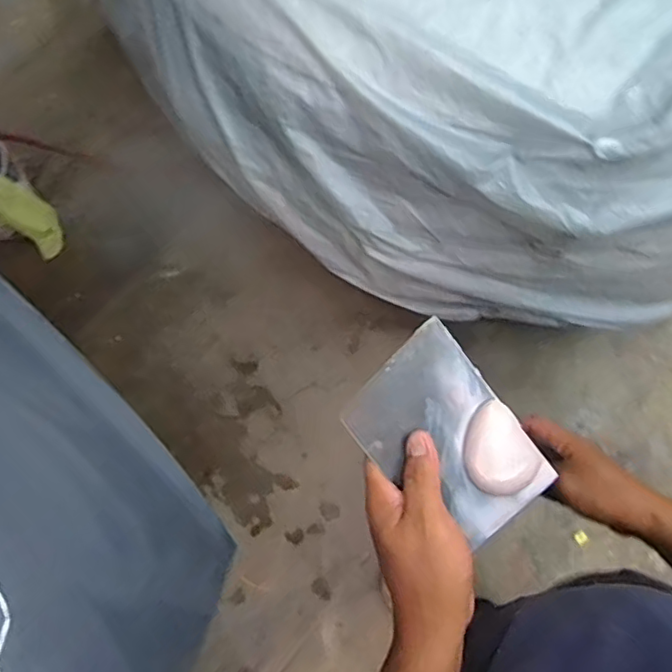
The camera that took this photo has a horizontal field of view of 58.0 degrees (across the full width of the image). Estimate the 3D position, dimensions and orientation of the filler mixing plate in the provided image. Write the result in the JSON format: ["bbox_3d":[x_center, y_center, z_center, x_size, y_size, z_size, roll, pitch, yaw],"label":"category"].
[{"bbox_3d":[0.079,0.071,0.415,0.095,0.009,0.137,-39,91,-14],"label":"filler mixing plate"}]

